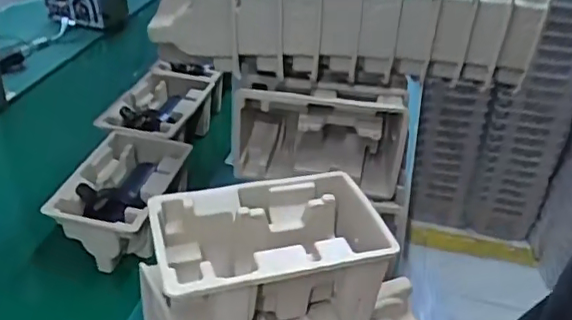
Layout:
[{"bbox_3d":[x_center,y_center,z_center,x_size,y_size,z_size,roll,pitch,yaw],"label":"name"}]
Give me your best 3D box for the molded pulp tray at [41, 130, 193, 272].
[{"bbox_3d":[-0.244,0.058,0.871,0.140,0.096,0.215,11,36,8],"label":"molded pulp tray"}]

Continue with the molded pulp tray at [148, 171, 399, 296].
[{"bbox_3d":[-0.015,0.090,0.581,0.218,0.084,0.130,-8,37,-18],"label":"molded pulp tray"}]

